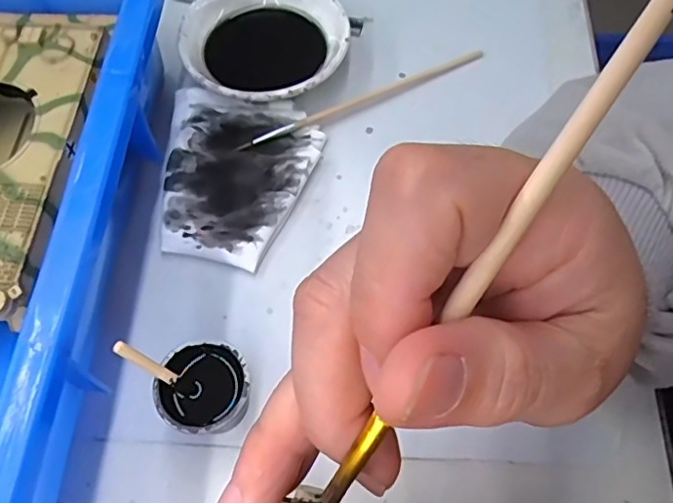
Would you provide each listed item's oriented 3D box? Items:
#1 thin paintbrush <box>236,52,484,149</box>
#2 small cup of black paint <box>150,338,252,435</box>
[{"bbox_3d":[0.019,-0.090,0.327,0.156,0.009,0.010,-26,65,-13],"label":"thin paintbrush"},{"bbox_3d":[-0.054,0.060,0.242,0.032,0.035,0.035,0,63,0],"label":"small cup of black paint"}]

